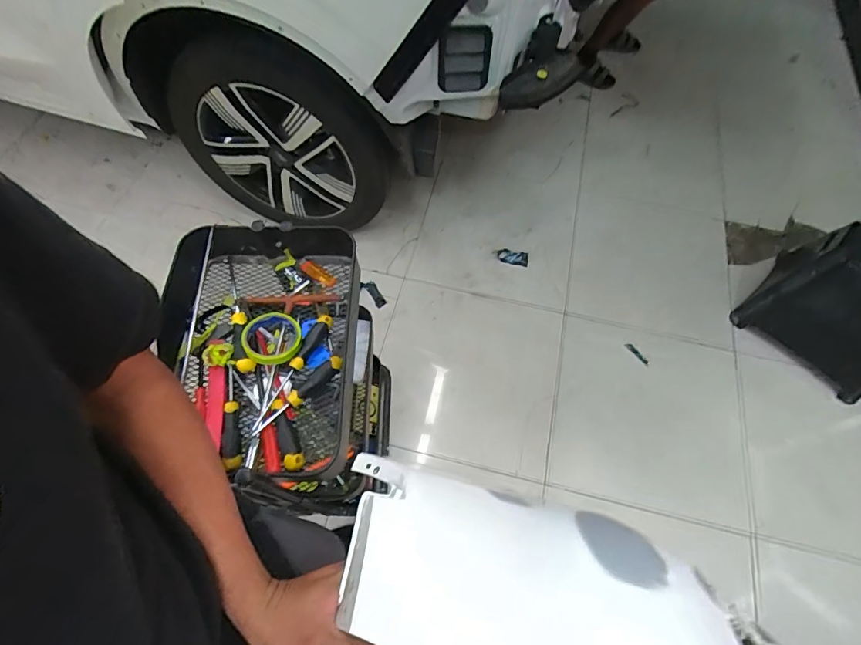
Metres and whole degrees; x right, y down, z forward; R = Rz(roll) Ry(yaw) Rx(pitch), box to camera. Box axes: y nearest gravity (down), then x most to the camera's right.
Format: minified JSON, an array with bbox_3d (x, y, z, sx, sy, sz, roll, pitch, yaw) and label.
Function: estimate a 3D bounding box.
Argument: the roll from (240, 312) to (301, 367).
[{"bbox_3d":[-0.265,0.028,0.733,0.094,0.025,0.094,4,54,-6],"label":"roll"}]

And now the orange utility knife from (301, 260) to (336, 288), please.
[{"bbox_3d":[-0.214,-0.093,0.824,0.077,0.012,0.022,33,67,15],"label":"orange utility knife"}]

